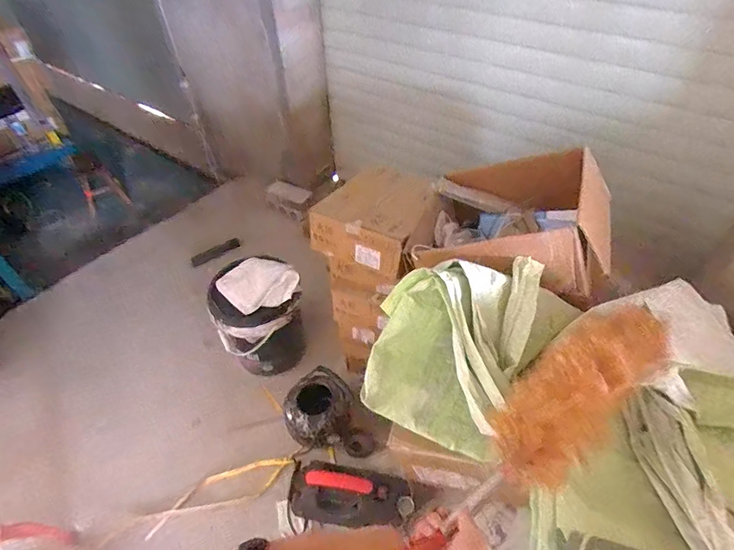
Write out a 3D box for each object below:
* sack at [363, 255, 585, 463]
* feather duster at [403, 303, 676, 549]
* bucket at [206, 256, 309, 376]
[{"bbox_3d":[0.226,0.150,0.955,0.386,0.299,0.377,19,50,17],"label":"sack"},{"bbox_3d":[0.299,0.195,0.636,0.632,0.103,0.126,-22,49,-38],"label":"feather duster"},{"bbox_3d":[-0.397,0.174,1.575,0.278,0.393,0.275,0,48,0],"label":"bucket"}]

